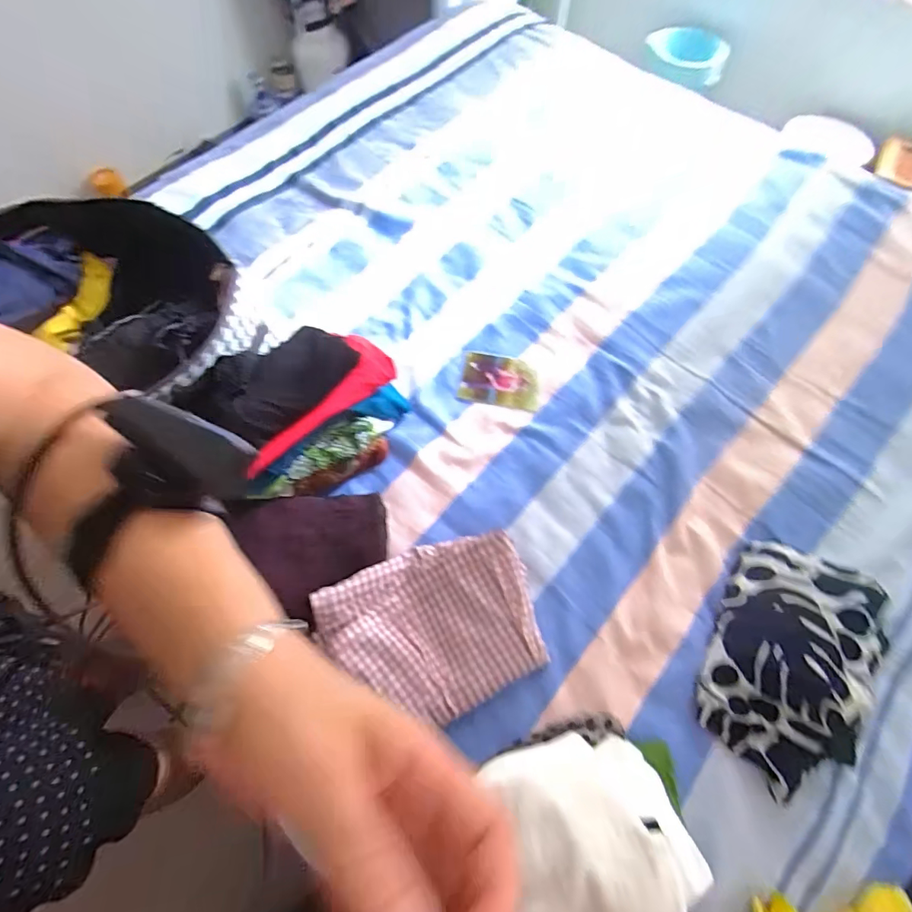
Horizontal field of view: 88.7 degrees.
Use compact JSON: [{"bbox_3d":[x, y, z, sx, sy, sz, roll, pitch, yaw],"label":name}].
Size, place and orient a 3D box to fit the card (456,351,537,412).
[{"bbox_3d":[0.070,-0.117,0.731,0.121,0.004,0.089,11,66,4],"label":"card"}]

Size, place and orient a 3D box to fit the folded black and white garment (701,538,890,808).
[{"bbox_3d":[0.386,0.231,0.537,0.170,0.058,0.263,34,70,13],"label":"folded black and white garment"}]

